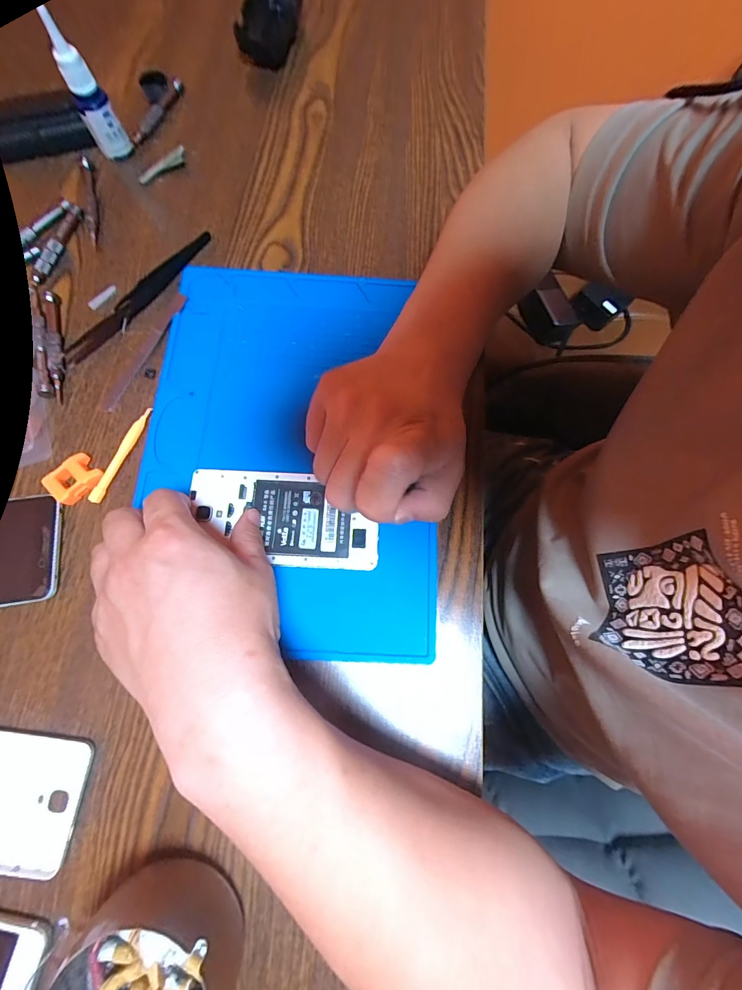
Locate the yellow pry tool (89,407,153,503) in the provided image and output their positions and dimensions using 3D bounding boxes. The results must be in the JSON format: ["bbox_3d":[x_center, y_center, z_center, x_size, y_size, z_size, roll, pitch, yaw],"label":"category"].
[{"bbox_3d":[-0.194,-0.032,0.289,0.008,0.007,0.082,20,76,3],"label":"yellow pry tool"}]

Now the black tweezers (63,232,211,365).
[{"bbox_3d":[-0.201,-0.176,0.326,0.023,0.008,0.164,38,77,8],"label":"black tweezers"}]

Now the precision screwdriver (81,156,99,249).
[{"bbox_3d":[-0.261,-0.273,0.347,0.009,0.012,0.093,-12,76,-5],"label":"precision screwdriver"}]

